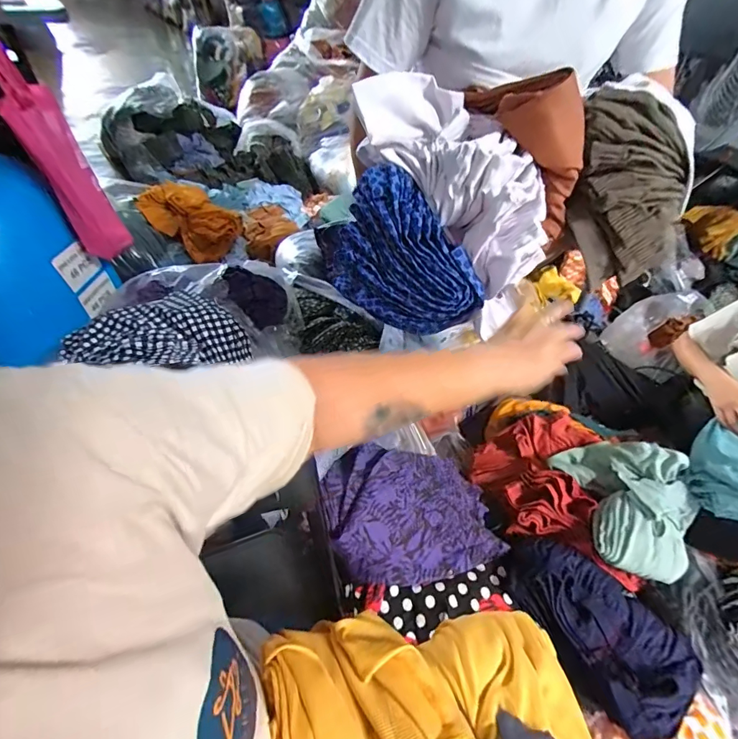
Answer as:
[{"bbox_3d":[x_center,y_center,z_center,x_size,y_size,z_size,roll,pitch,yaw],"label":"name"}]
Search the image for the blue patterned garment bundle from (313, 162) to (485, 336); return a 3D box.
[{"bbox_3d":[0.047,-0.148,0.546,0.221,0.175,0.068,30,51,19],"label":"blue patterned garment bundle"}]

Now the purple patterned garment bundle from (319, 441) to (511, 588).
[{"bbox_3d":[0.087,0.280,0.805,0.369,0.080,0.253,15,57,-25],"label":"purple patterned garment bundle"}]

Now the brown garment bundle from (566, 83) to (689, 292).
[{"bbox_3d":[0.361,-0.253,0.572,0.167,0.203,0.152,33,52,21],"label":"brown garment bundle"}]

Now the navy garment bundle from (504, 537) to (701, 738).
[{"bbox_3d":[0.400,0.471,0.758,0.325,0.139,0.193,39,55,25],"label":"navy garment bundle"}]

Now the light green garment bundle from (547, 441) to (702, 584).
[{"bbox_3d":[0.559,0.259,0.854,0.250,0.101,0.294,-5,49,-12],"label":"light green garment bundle"}]

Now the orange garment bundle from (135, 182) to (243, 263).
[{"bbox_3d":[-0.675,-0.586,1.621,0.359,0.186,0.286,34,53,22],"label":"orange garment bundle"}]

